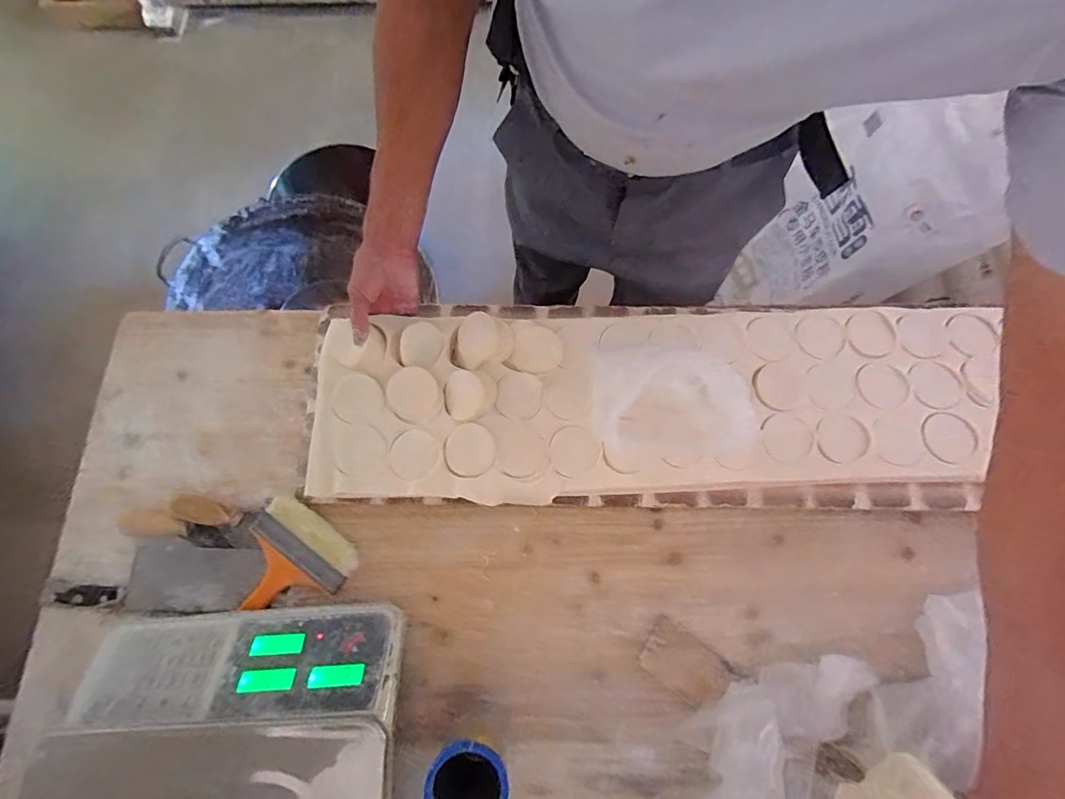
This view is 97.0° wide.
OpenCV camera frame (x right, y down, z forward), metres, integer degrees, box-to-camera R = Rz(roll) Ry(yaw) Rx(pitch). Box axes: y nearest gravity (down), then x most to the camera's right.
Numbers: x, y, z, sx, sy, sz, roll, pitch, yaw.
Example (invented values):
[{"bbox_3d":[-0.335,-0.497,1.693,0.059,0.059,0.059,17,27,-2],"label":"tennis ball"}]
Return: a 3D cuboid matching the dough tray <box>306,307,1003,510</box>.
[{"bbox_3d":[0.199,-0.002,0.641,0.973,0.065,0.257,-1,73,-3],"label":"dough tray"}]

